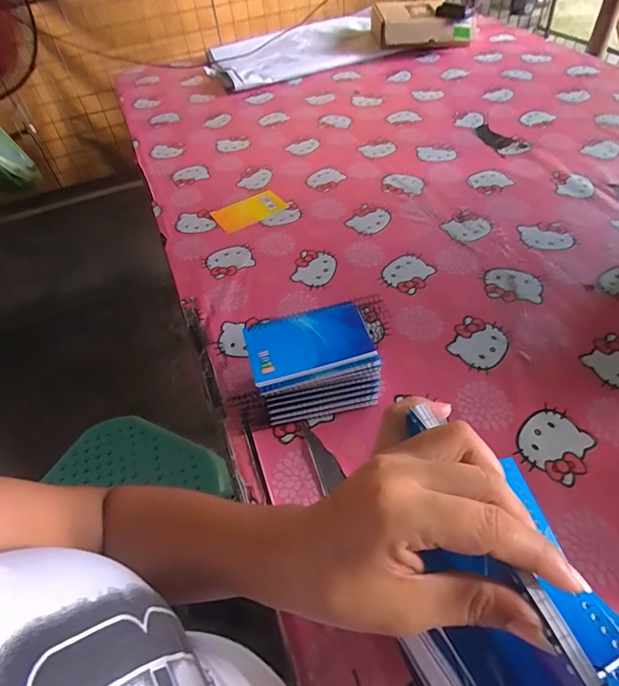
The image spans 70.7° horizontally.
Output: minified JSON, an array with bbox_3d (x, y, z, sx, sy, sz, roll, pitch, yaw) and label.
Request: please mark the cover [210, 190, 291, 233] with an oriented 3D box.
[{"bbox_3d":[-0.113,-0.253,0.830,0.128,0.008,0.081,-28,53,-17],"label":"cover"}]

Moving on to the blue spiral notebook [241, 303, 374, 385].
[{"bbox_3d":[-0.002,-0.002,0.479,0.130,0.009,0.081,-15,50,-6],"label":"blue spiral notebook"}]

